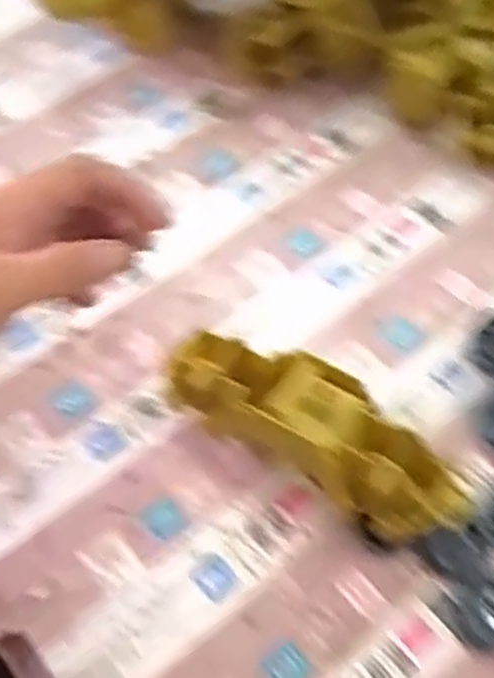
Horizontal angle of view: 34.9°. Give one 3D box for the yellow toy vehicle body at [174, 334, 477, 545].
[{"bbox_3d":[0.039,0.054,0.437,0.168,0.058,0.058,26,62,15],"label":"yellow toy vehicle body"}]

